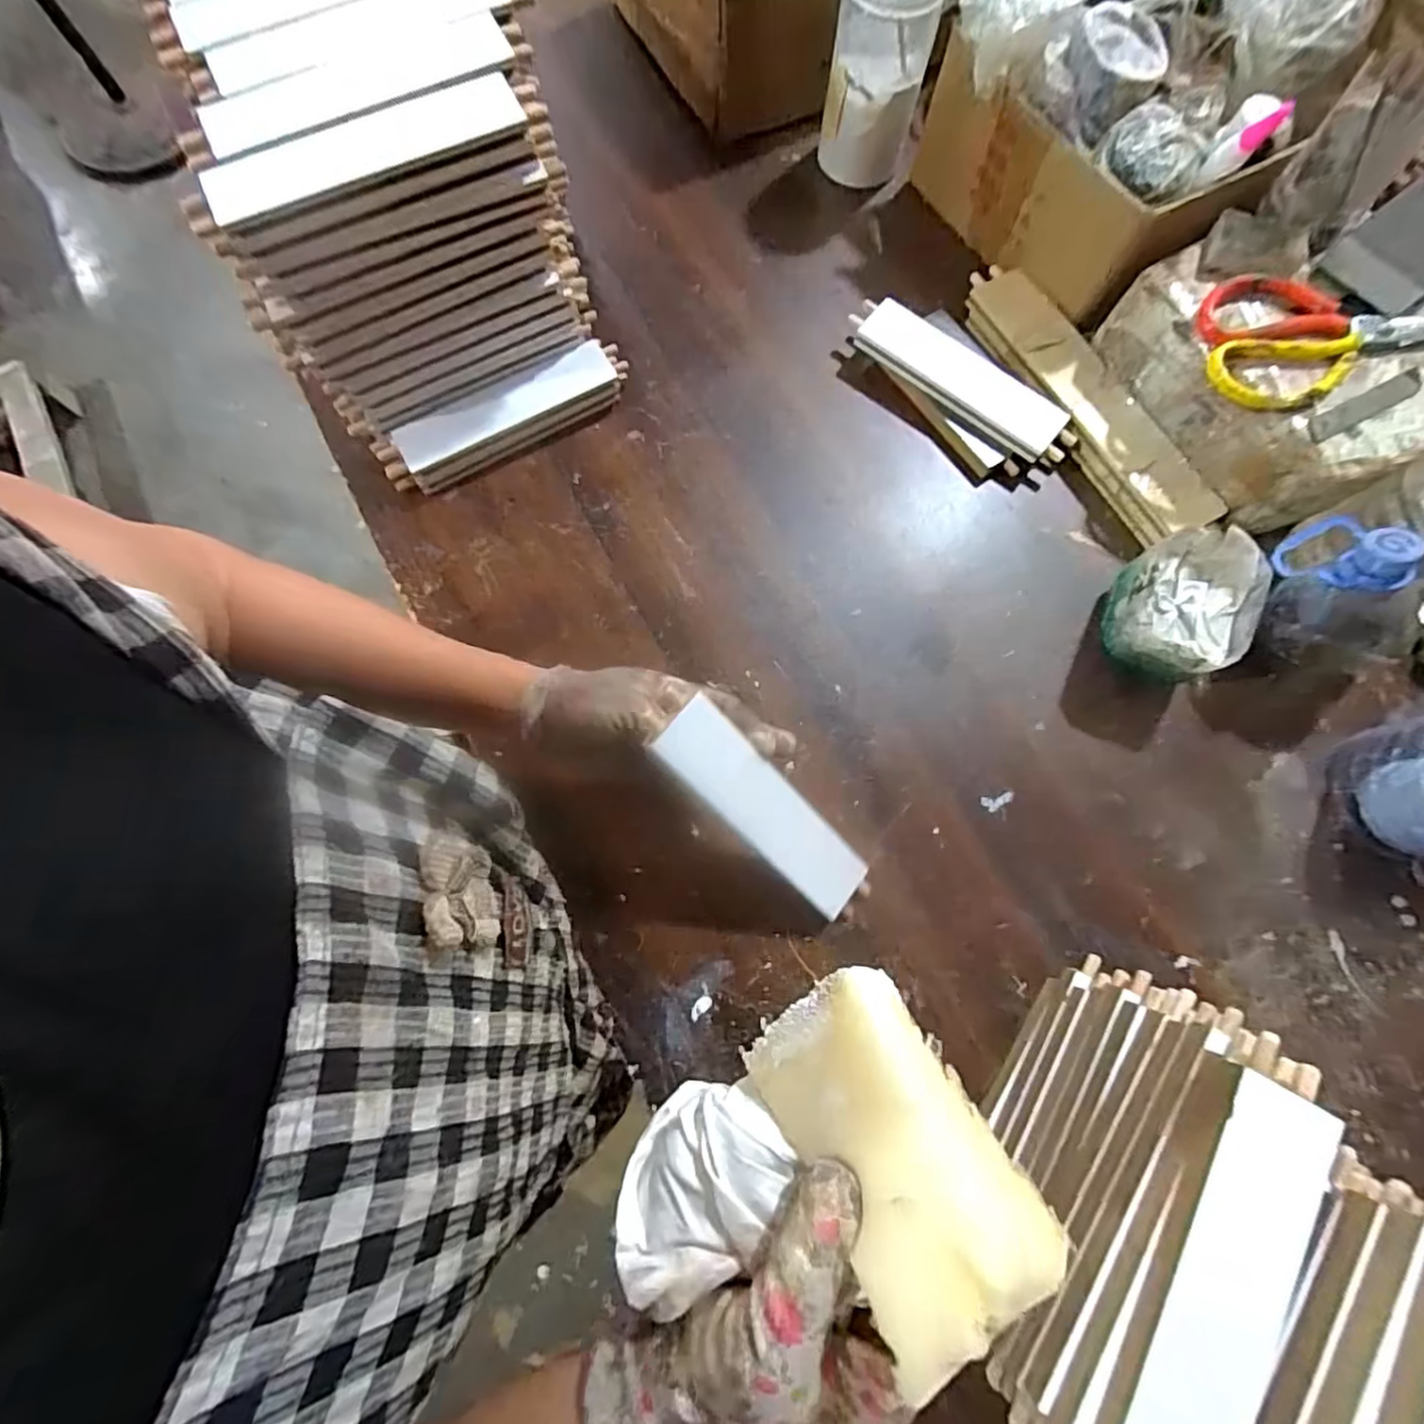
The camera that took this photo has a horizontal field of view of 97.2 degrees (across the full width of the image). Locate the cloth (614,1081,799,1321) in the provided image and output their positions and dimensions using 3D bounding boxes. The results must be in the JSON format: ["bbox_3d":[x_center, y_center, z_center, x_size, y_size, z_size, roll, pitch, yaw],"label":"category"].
[{"bbox_3d":[-0.005,0.173,0.232,0.041,0.046,0.071,37,79,9],"label":"cloth"}]

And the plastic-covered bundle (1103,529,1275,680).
[{"bbox_3d":[0.357,-0.078,0.485,0.082,0.063,0.109,27,78,7],"label":"plastic-covered bundle"}]

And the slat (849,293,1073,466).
[{"bbox_3d":[0.217,-0.291,0.548,0.211,0.016,0.053,41,102,11],"label":"slat"}]

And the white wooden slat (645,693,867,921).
[{"bbox_3d":[0.037,0.066,0.408,0.181,0.012,0.046,45,79,-21],"label":"white wooden slat"}]

